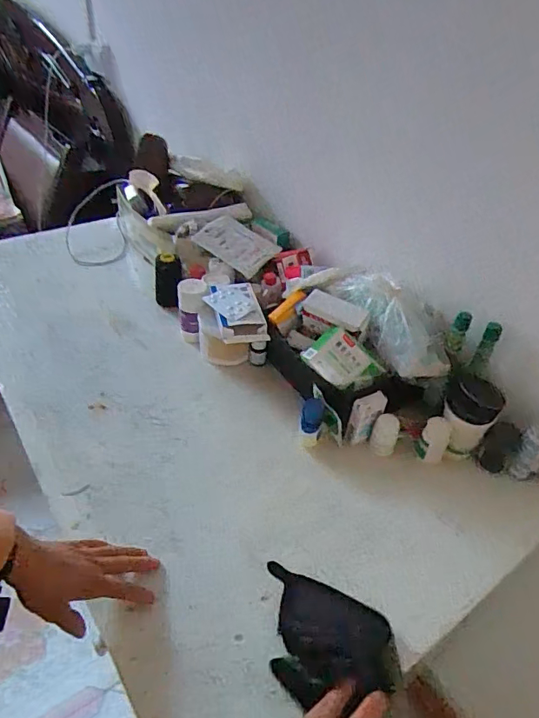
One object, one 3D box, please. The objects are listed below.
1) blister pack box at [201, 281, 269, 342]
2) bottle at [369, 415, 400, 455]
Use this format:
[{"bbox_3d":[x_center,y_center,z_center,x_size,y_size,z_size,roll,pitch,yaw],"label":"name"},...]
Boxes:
[{"bbox_3d":[-0.058,-0.081,0.829,0.083,0.032,0.142,-6,40,-14],"label":"blister pack box"},{"bbox_3d":[0.171,0.112,0.722,0.037,0.054,0.033,19,40,17],"label":"bottle"}]

